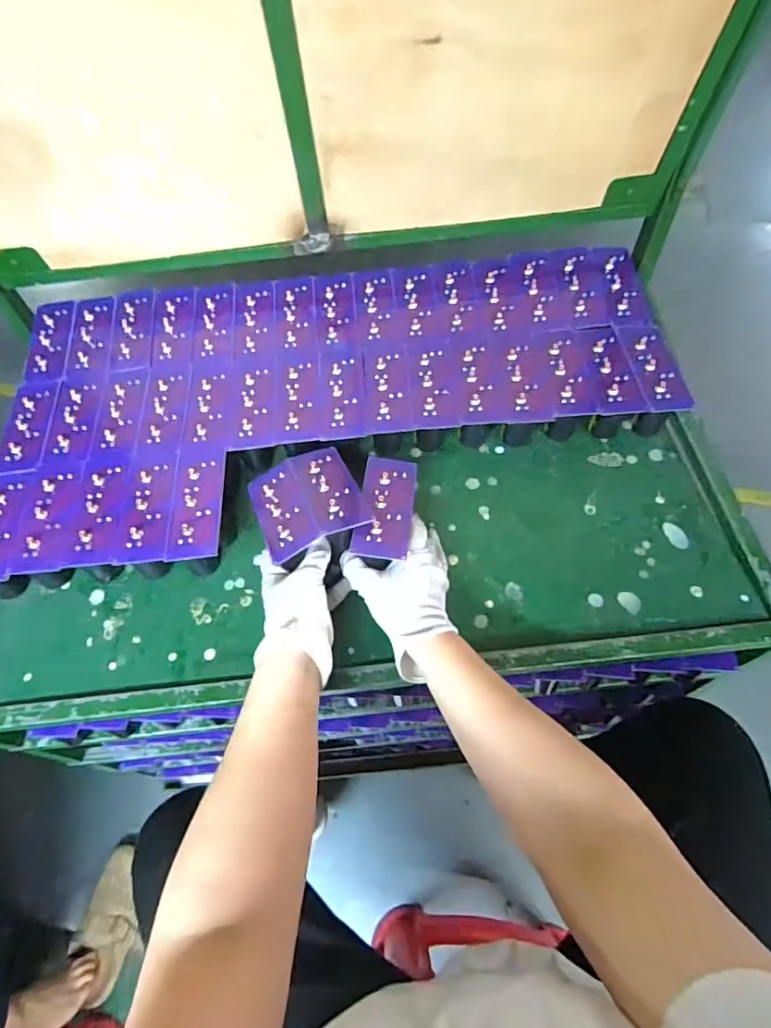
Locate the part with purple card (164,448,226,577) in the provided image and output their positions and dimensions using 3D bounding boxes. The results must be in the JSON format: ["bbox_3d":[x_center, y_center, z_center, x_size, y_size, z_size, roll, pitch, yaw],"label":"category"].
[{"bbox_3d":[-0.201,-0.003,0.585,0.053,0.052,0.135,-6,59,1],"label":"part with purple card"}]

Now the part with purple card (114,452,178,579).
[{"bbox_3d":[-0.255,0.002,0.587,0.055,0.055,0.141,-5,59,1],"label":"part with purple card"}]

